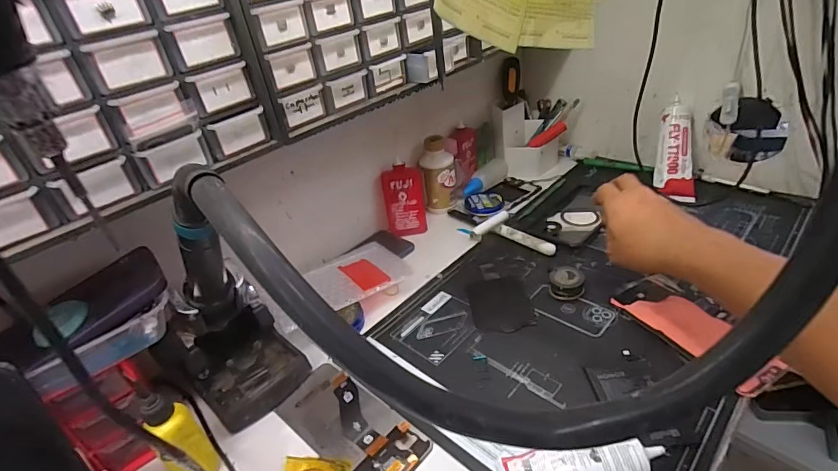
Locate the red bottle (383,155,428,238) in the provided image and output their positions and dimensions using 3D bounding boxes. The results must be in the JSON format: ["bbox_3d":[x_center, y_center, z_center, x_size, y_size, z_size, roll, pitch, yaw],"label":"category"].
[{"bbox_3d":[-0.022,-0.054,0.682,0.058,0.108,0.031,-9,34,-4],"label":"red bottle"}]

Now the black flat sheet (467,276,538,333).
[{"bbox_3d":[0.097,0.079,0.538,0.069,0.004,0.091,-6,34,0],"label":"black flat sheet"}]

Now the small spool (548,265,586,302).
[{"bbox_3d":[0.175,0.056,0.535,0.039,0.024,0.036,-5,34,3],"label":"small spool"}]

